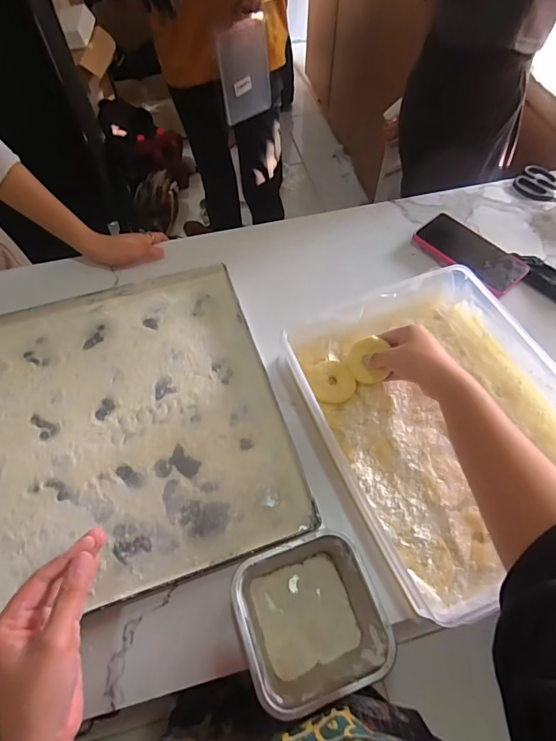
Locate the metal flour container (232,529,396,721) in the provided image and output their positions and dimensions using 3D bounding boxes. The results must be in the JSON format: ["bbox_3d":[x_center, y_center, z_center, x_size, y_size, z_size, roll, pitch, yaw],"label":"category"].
[{"bbox_3d":[0.028,0.229,0.388,0.115,0.090,0.118,-18,63,-10],"label":"metal flour container"}]

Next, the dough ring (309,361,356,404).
[{"bbox_3d":[0.070,0.015,0.534,0.058,0.012,0.053,0,61,0],"label":"dough ring"}]

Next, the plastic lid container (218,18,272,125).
[{"bbox_3d":[-0.073,-0.743,1.030,0.149,0.194,0.025,-34,66,-17],"label":"plastic lid container"}]

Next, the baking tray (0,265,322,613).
[{"bbox_3d":[-0.306,0.090,0.507,0.602,0.020,0.409,-17,62,-9],"label":"baking tray"}]

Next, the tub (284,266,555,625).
[{"bbox_3d":[0.203,0.058,0.494,0.301,0.068,0.366,-19,63,-10],"label":"tub"}]

